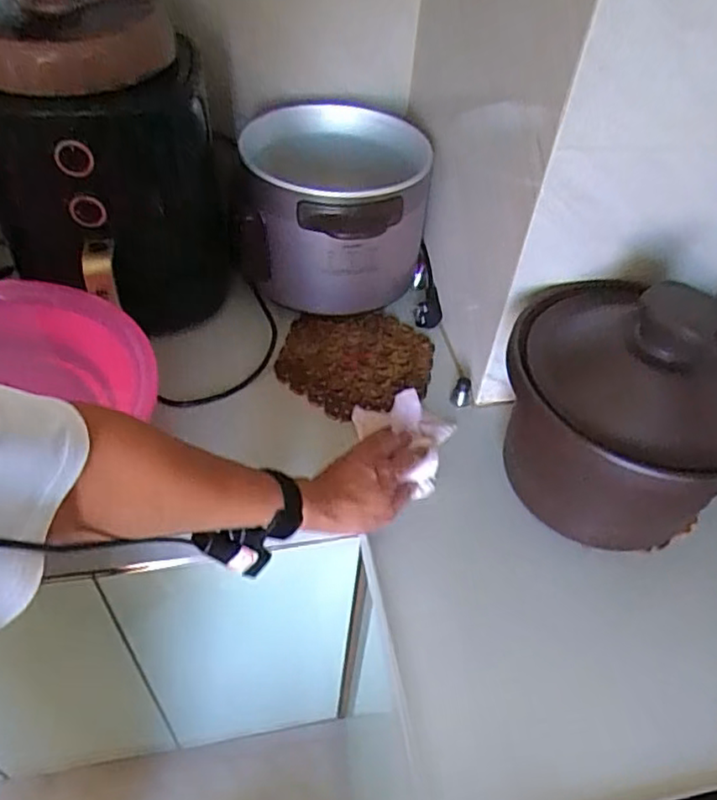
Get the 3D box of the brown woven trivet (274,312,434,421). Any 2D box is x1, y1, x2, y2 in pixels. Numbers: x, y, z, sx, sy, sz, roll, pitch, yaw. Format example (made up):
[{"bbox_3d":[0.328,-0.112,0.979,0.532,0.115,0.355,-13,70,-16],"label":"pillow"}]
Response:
[{"bbox_3d":[-0.004,-0.051,0.824,0.195,0.018,0.186,2,51,-3],"label":"brown woven trivet"}]

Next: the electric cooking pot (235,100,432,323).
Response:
[{"bbox_3d":[-0.039,-0.260,0.884,0.259,0.210,0.271,3,47,-3],"label":"electric cooking pot"}]

